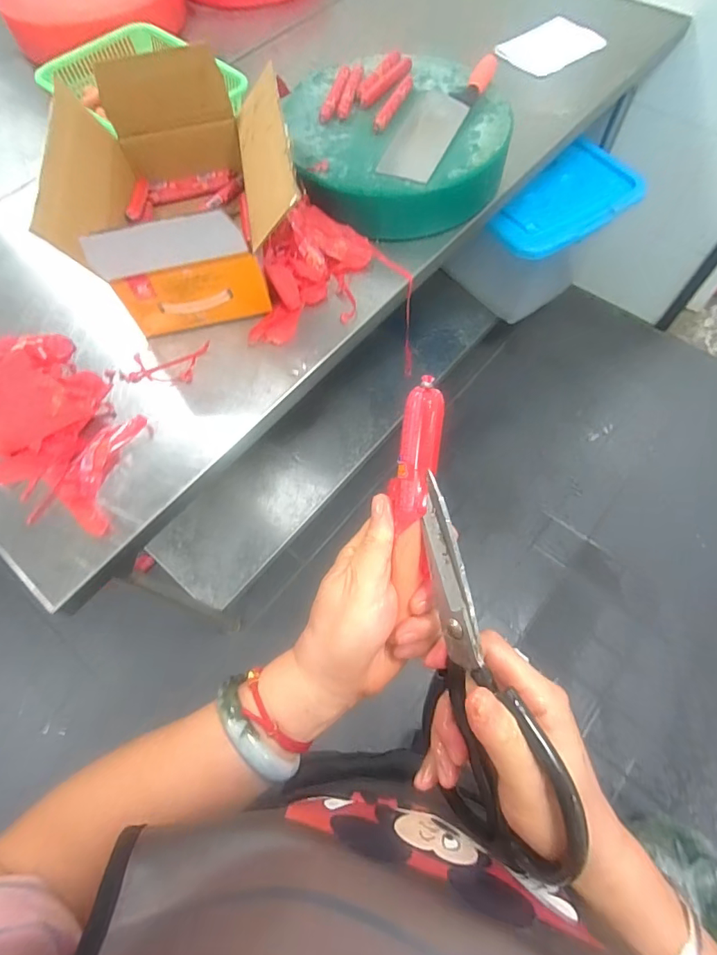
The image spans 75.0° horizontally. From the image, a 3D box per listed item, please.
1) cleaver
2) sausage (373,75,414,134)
[{"bbox_3d":[0.129,-0.604,0.786,0.102,0.046,0.271,26,68,13],"label":"cleaver"},{"bbox_3d":[0.059,-0.649,0.811,0.025,0.017,0.142,24,68,12],"label":"sausage"}]

